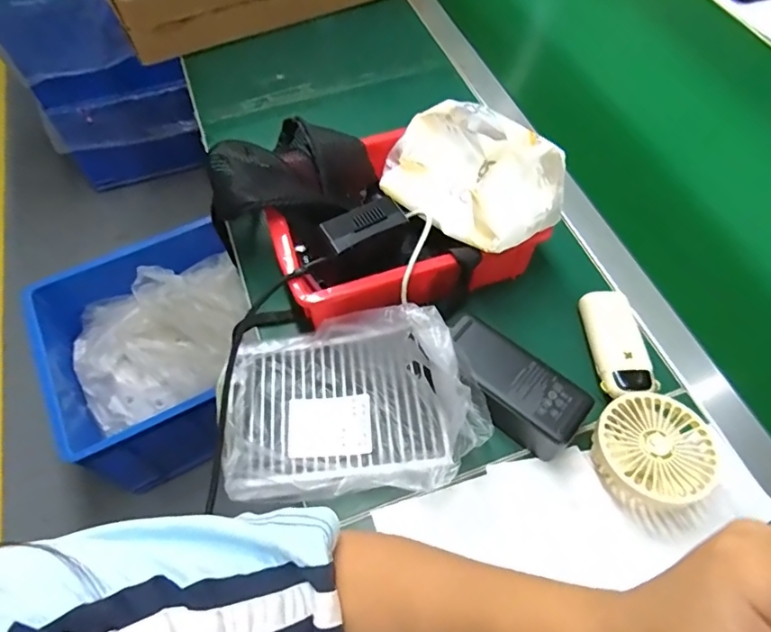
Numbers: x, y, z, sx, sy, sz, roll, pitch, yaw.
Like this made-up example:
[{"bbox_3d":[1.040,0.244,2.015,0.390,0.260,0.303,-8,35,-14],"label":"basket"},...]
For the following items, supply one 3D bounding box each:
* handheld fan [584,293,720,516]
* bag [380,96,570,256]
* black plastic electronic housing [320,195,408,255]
[{"bbox_3d":[0.215,0.064,0.432,0.086,0.033,0.193,7,60,4],"label":"handheld fan"},{"bbox_3d":[0.075,-0.131,0.457,0.106,0.086,0.167,-28,64,-16],"label":"bag"},{"bbox_3d":[-0.017,-0.079,0.432,0.071,0.016,0.030,-34,66,-18],"label":"black plastic electronic housing"}]

